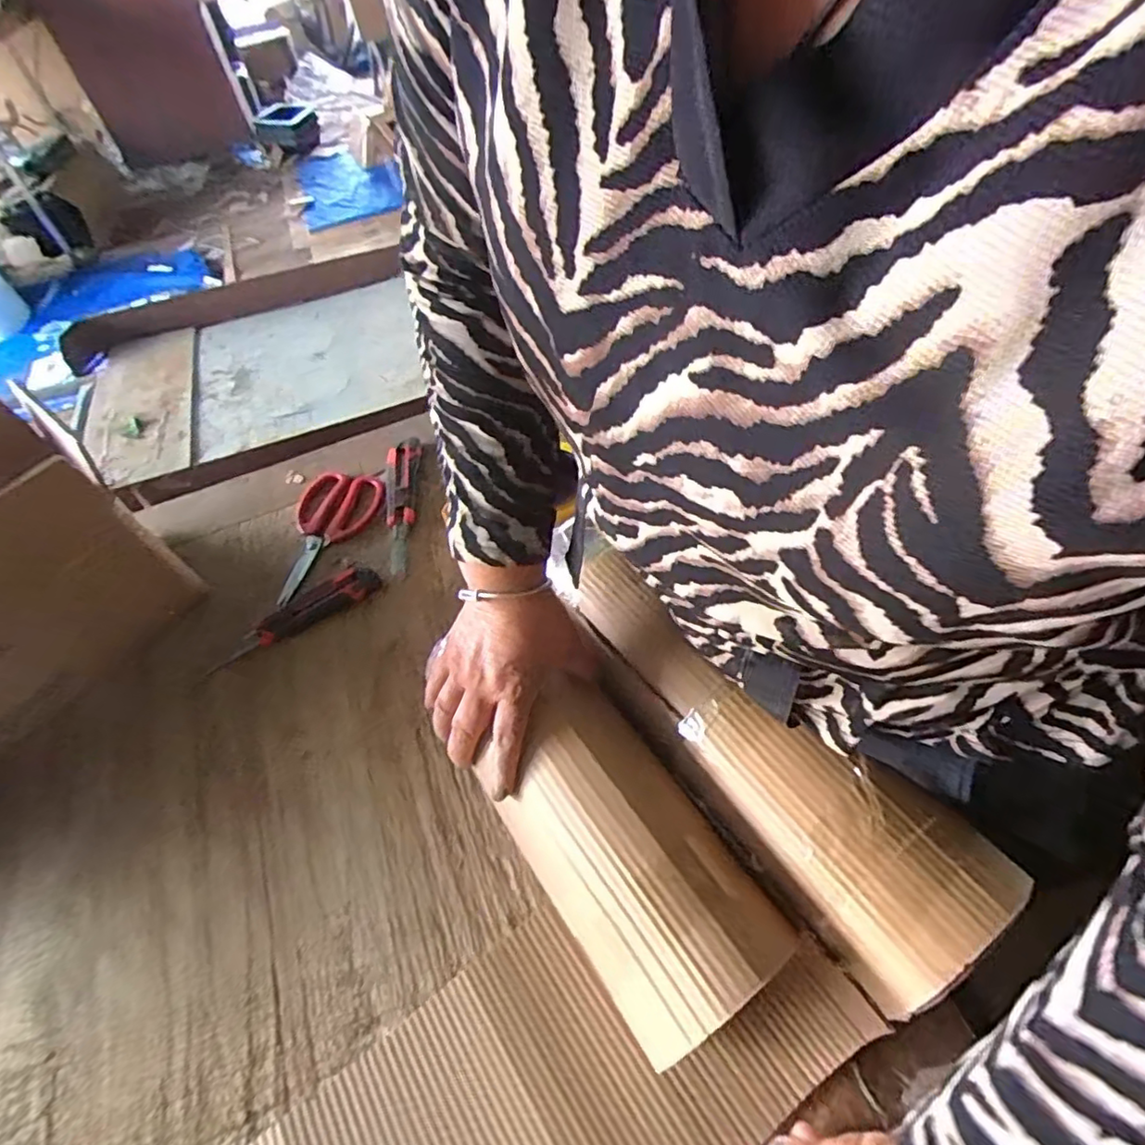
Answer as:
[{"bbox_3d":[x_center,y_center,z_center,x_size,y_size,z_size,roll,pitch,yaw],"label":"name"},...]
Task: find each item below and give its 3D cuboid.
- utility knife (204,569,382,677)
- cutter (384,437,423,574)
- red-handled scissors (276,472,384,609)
[{"bbox_3d":[-0.298,0.048,0.666,0.185,0.015,0.049,-35,56,-19],"label":"utility knife"},{"bbox_3d":[-0.210,-0.088,0.747,0.042,0.014,0.204,-6,52,2],"label":"cutter"},{"bbox_3d":[-0.300,-0.044,0.731,0.105,0.007,0.190,7,54,12],"label":"red-handled scissors"}]

